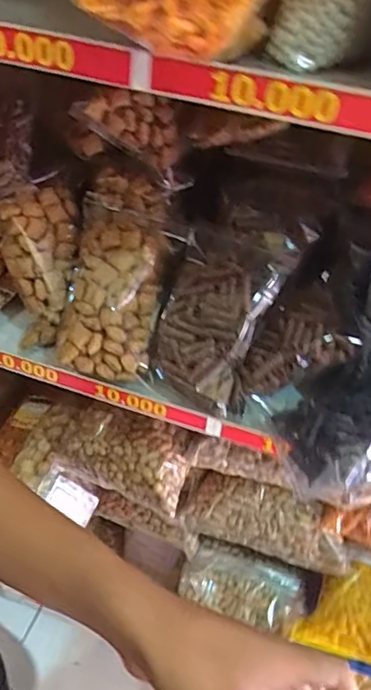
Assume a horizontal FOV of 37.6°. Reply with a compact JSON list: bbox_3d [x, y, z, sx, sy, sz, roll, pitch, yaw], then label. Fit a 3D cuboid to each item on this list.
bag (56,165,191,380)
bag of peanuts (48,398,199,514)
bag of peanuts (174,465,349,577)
[{"bbox_3d":[-0.083,-0.087,0.651,0.114,0.050,0.246,8,80,1],"label":"bag"},{"bbox_3d":[-0.083,0.154,0.790,0.199,0.115,0.050,17,-3,26],"label":"bag of peanuts"},{"bbox_3d":[0.112,0.262,0.813,0.254,0.103,0.063,21,44,15],"label":"bag of peanuts"}]

